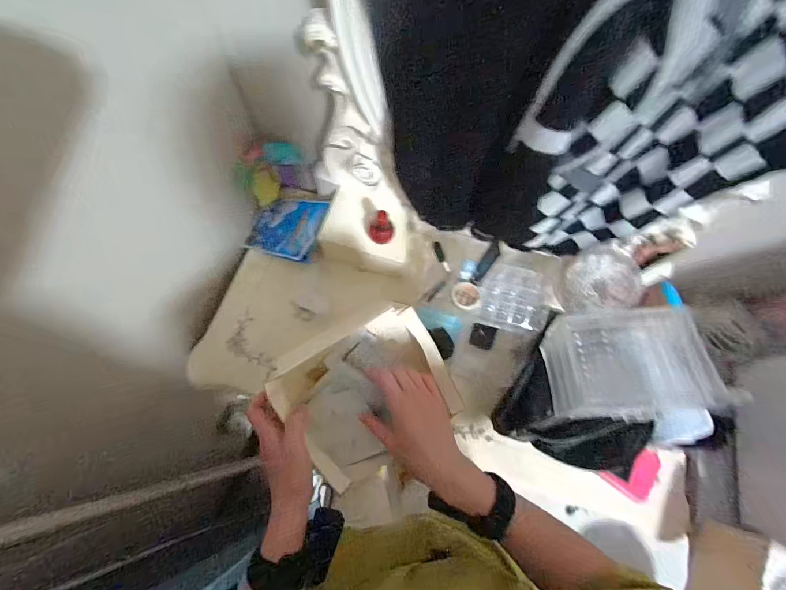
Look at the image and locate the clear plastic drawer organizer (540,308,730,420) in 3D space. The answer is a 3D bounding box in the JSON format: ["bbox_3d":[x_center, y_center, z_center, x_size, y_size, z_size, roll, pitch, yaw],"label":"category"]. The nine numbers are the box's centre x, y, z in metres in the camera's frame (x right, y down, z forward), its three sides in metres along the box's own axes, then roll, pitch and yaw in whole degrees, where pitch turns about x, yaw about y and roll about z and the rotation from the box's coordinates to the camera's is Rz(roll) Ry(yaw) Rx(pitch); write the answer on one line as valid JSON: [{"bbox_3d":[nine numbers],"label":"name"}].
[{"bbox_3d":[0.368,0.111,0.573,0.200,0.095,0.171,-7,70,-5],"label":"clear plastic drawer organizer"}]

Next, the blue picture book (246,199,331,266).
[{"bbox_3d":[-0.220,-0.146,0.754,0.172,0.022,0.141,15,75,26],"label":"blue picture book"}]

